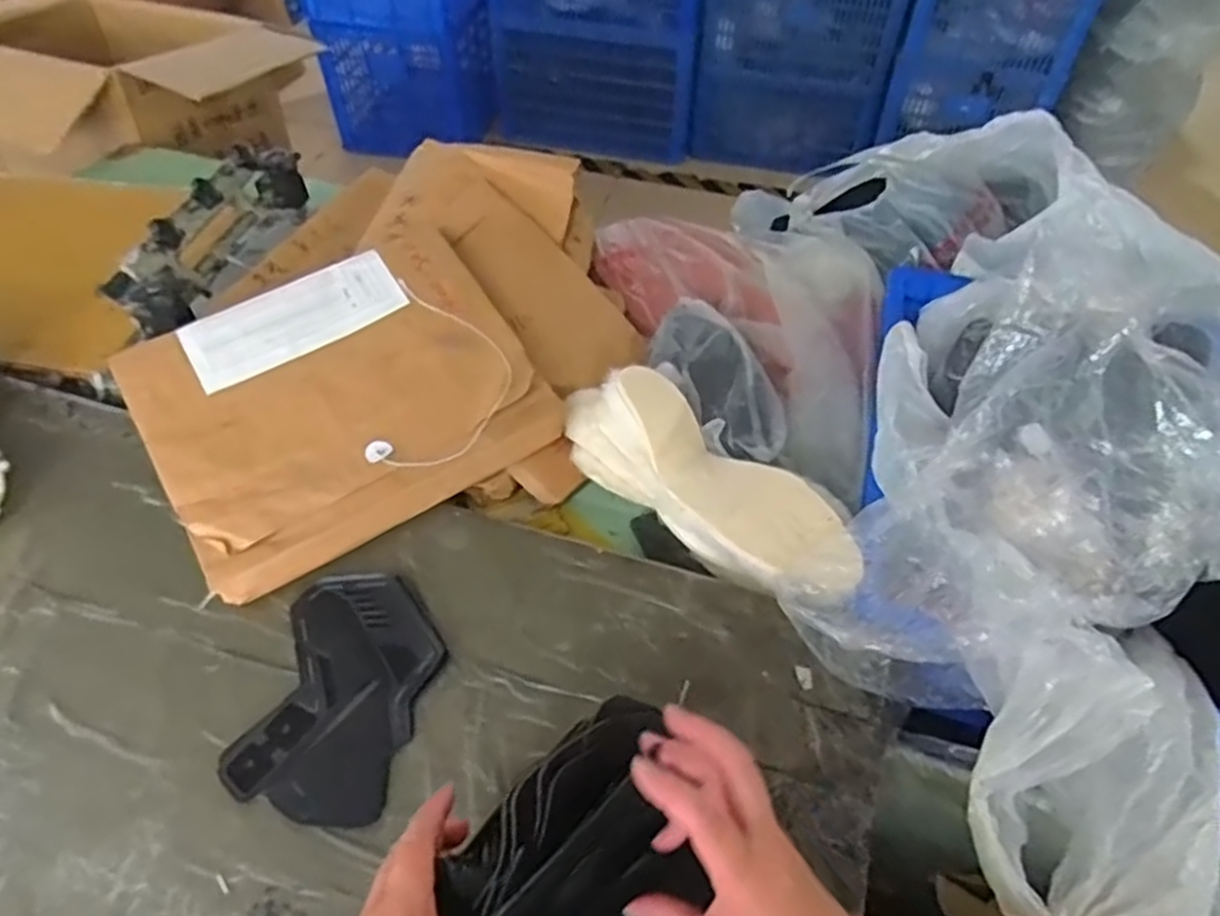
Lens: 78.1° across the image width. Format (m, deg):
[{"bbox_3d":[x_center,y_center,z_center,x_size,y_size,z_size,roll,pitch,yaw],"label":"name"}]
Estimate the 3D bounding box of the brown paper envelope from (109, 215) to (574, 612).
[{"bbox_3d":[-0.255,-0.062,0.722,0.338,0.025,0.287,-31,69,-17],"label":"brown paper envelope"}]

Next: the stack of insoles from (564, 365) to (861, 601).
[{"bbox_3d":[0.095,0.023,0.682,0.122,0.087,0.312,-33,59,-25],"label":"stack of insoles"}]

